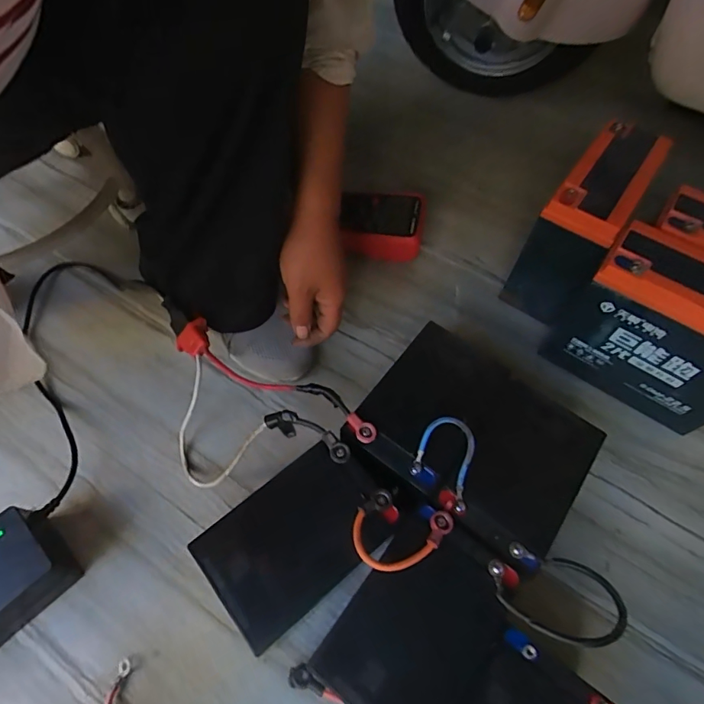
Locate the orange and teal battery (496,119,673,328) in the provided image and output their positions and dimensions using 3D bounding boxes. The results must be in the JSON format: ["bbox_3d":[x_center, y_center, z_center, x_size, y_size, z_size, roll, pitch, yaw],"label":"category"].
[{"bbox_3d":[0.269,-0.144,0.565,0.077,0.178,0.216,32,64,15],"label":"orange and teal battery"}]

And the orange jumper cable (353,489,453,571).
[{"bbox_3d":[0.038,0.144,0.366,0.073,0.019,0.059,18,61,8],"label":"orange jumper cable"}]

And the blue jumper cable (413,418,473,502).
[{"bbox_3d":[0.081,0.087,0.390,0.056,0.036,0.047,36,65,17],"label":"blue jumper cable"}]

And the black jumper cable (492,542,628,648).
[{"bbox_3d":[0.152,0.176,0.341,0.087,0.015,0.067,22,44,38],"label":"black jumper cable"}]

